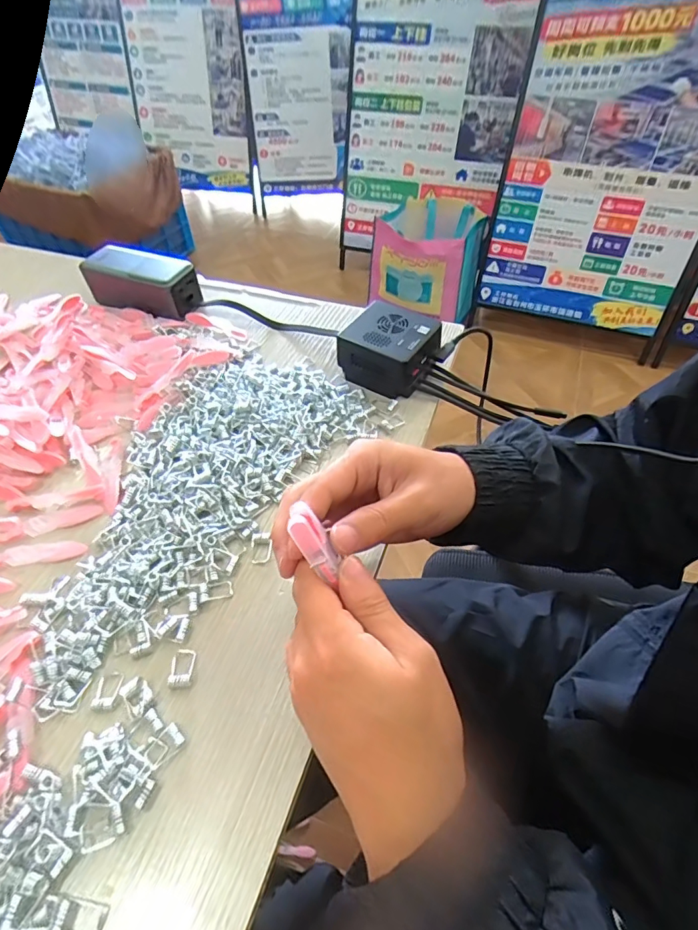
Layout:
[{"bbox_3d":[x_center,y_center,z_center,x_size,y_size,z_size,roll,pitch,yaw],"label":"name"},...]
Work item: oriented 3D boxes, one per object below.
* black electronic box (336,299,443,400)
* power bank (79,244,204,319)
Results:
[{"bbox_3d":[0.039,-0.114,0.466,0.078,0.049,0.073,24,56,20],"label":"black electronic box"},{"bbox_3d":[-0.242,-0.214,0.554,0.141,0.042,0.061,21,55,18],"label":"power bank"}]

